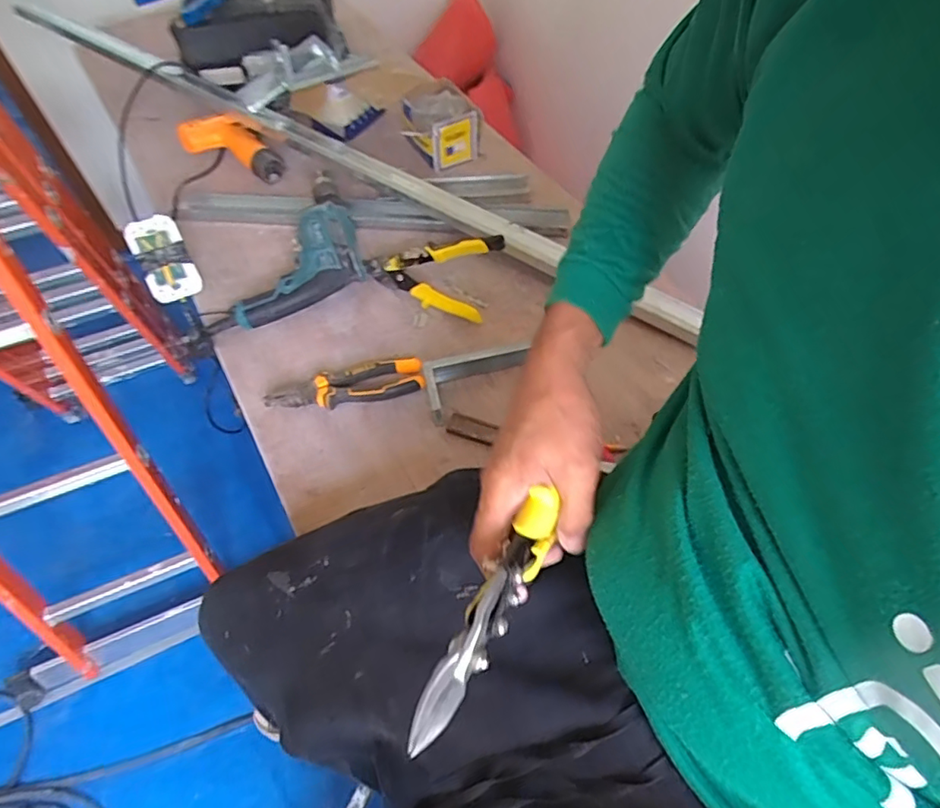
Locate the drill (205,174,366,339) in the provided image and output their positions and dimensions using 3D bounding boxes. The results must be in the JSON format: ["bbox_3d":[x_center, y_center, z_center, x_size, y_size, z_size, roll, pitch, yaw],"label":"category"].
[{"bbox_3d":[-0.281,-0.227,0.825,0.234,0.063,0.237,-15,56,-9],"label":"drill"}]

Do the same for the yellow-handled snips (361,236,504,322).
[{"bbox_3d":[-0.056,-0.195,0.802,0.191,0.057,0.110,20,58,15],"label":"yellow-handled snips"}]

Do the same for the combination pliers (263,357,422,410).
[{"bbox_3d":[-0.156,-0.026,0.710,0.190,0.018,0.059,-11,55,-7],"label":"combination pliers"}]

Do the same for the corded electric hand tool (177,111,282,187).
[{"bbox_3d":[-0.403,-0.431,0.975,0.178,0.060,0.103,38,64,24],"label":"corded electric hand tool"}]

